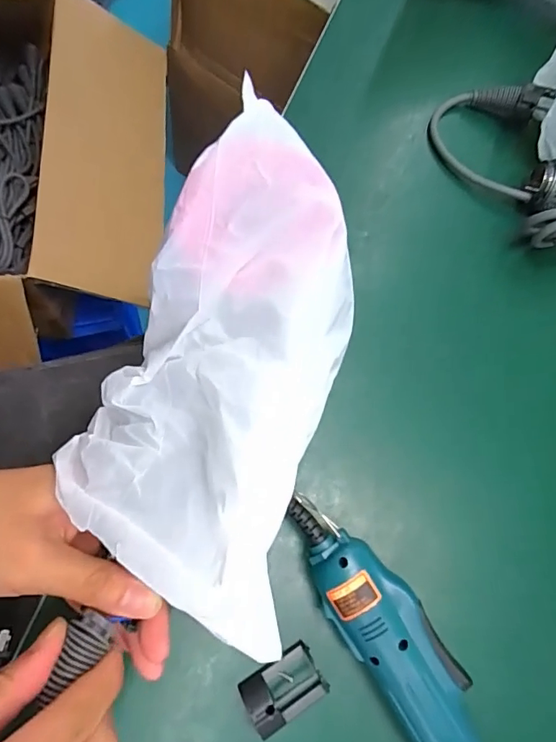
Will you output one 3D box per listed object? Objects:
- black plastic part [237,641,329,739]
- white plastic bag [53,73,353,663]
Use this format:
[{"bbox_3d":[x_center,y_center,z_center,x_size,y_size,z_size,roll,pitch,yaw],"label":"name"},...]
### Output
[{"bbox_3d":[0.004,0.177,0.263,0.043,0.018,0.030,-27,78,-14],"label":"black plastic part"},{"bbox_3d":[-0.028,-0.013,0.223,0.111,0.060,0.219,12,78,4],"label":"white plastic bag"}]

